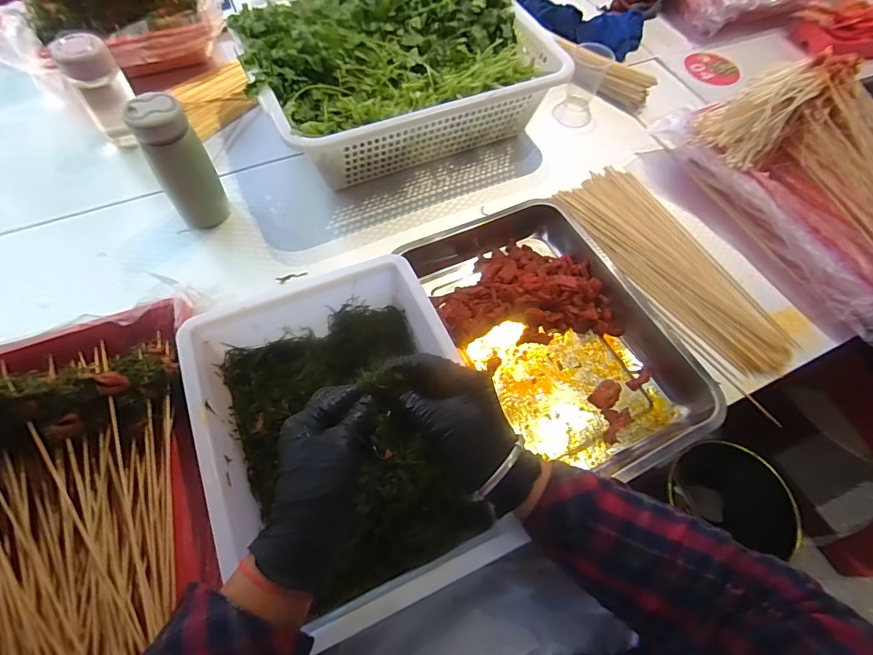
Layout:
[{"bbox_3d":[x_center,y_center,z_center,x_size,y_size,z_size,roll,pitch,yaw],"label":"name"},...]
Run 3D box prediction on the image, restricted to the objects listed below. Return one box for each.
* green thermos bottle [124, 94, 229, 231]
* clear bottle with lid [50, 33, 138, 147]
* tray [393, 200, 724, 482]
[{"bbox_3d":[-0.311,-0.194,0.553,0.064,0.159,0.075,-26,66,-17],"label":"green thermos bottle"},{"bbox_3d":[-0.457,-0.321,0.621,0.066,0.136,0.054,-28,66,-17],"label":"clear bottle with lid"},{"bbox_3d":[0.133,0.004,0.545,0.234,0.056,0.365,-26,68,-16],"label":"tray"}]

